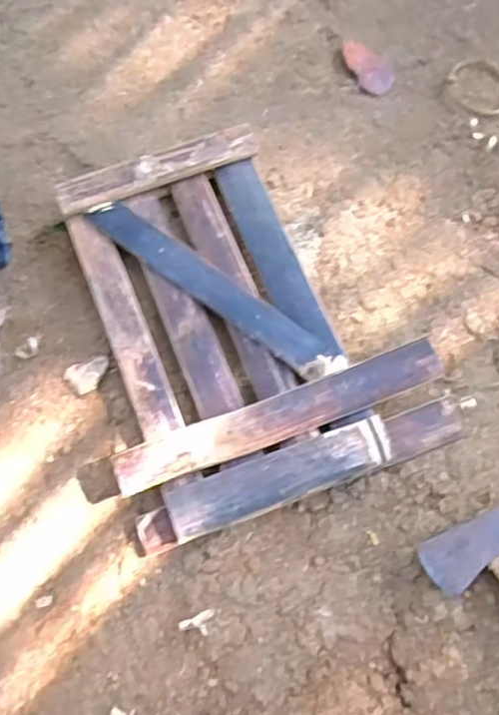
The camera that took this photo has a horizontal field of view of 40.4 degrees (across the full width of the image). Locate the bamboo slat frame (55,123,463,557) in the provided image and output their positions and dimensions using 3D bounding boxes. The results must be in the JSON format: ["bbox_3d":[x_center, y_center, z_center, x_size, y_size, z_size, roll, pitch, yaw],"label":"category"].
[{"bbox_3d":[-0.010,-0.039,0.612,0.270,0.051,0.340,-20,71,-4],"label":"bamboo slat frame"}]

